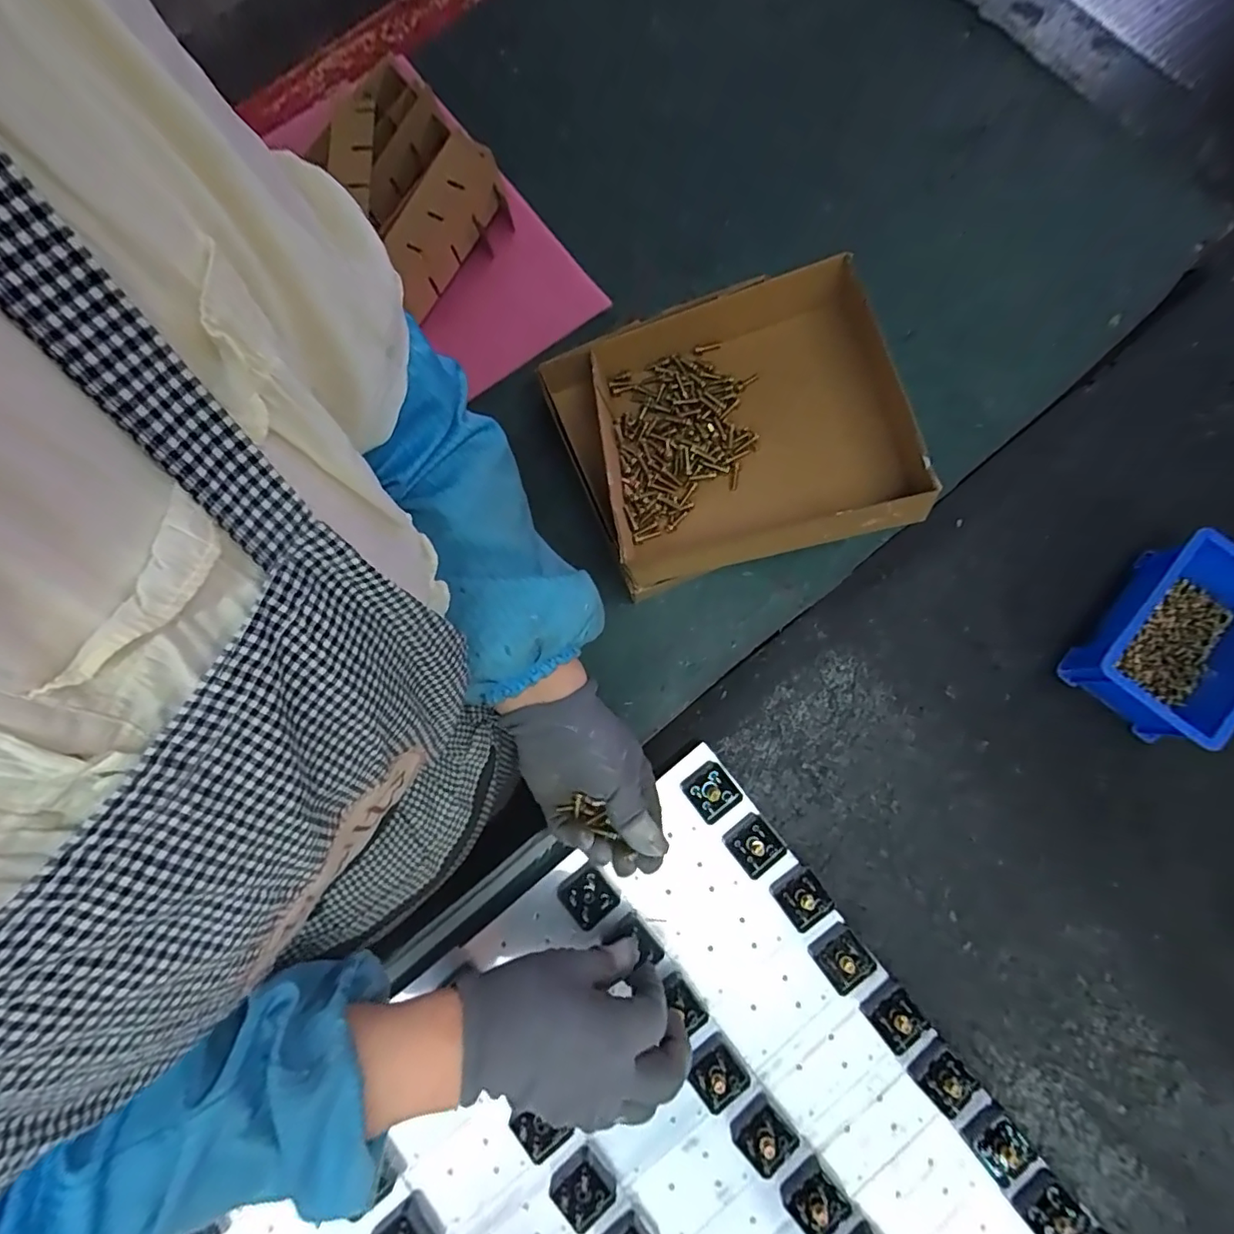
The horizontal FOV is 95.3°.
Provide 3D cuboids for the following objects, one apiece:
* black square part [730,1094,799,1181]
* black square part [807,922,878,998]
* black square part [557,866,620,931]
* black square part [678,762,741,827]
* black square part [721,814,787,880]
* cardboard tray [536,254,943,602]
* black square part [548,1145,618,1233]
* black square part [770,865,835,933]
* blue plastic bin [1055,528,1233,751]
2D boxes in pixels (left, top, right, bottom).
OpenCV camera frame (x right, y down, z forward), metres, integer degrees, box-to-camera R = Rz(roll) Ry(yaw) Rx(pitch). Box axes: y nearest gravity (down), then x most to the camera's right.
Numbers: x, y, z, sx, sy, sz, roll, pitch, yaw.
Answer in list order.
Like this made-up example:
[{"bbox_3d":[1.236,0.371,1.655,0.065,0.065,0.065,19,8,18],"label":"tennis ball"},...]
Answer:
[{"bbox_3d":[0.104,0.363,0.393,0.044,0.019,0.036,41,82,6],"label":"black square part"},{"bbox_3d":[0.164,0.251,0.410,0.035,0.020,0.042,-38,82,-7],"label":"black square part"},{"bbox_3d":[-0.021,0.208,0.417,0.036,0.007,0.037,-39,79,-5],"label":"black square part"},{"bbox_3d":[0.073,0.135,0.430,0.034,0.021,0.039,-39,82,-7],"label":"black square part"},{"bbox_3d":[0.104,0.173,0.428,0.035,0.018,0.036,-41,83,-7],"label":"black square part"},{"bbox_3d":[0.082,-0.153,0.447,0.254,0.058,0.236,-16,68,16],"label":"cardboard tray"},{"bbox_3d":[-0.023,0.400,0.394,0.043,0.014,0.039,42,82,6],"label":"black square part"},{"bbox_3d":[0.139,0.211,0.419,0.035,0.018,0.039,-38,82,-7],"label":"black square part"},{"bbox_3d":[0.447,0.022,0.449,0.116,0.058,0.161,37,81,6],"label":"blue plastic bin"}]

